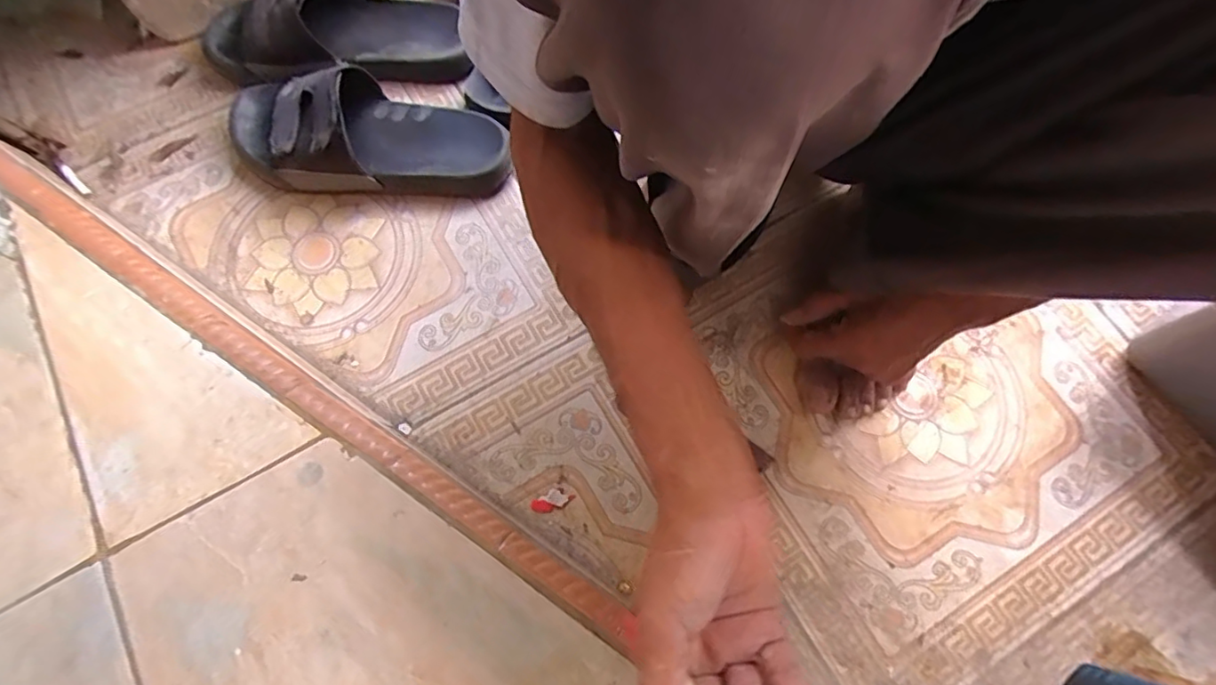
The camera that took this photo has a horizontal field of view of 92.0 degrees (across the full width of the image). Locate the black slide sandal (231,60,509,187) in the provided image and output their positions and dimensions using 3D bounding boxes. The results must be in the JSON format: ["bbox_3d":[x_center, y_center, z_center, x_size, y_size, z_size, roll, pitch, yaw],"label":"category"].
[{"bbox_3d":[-0.244,-0.205,0.552,0.243,0.075,0.109,5,72,2],"label":"black slide sandal"}]

